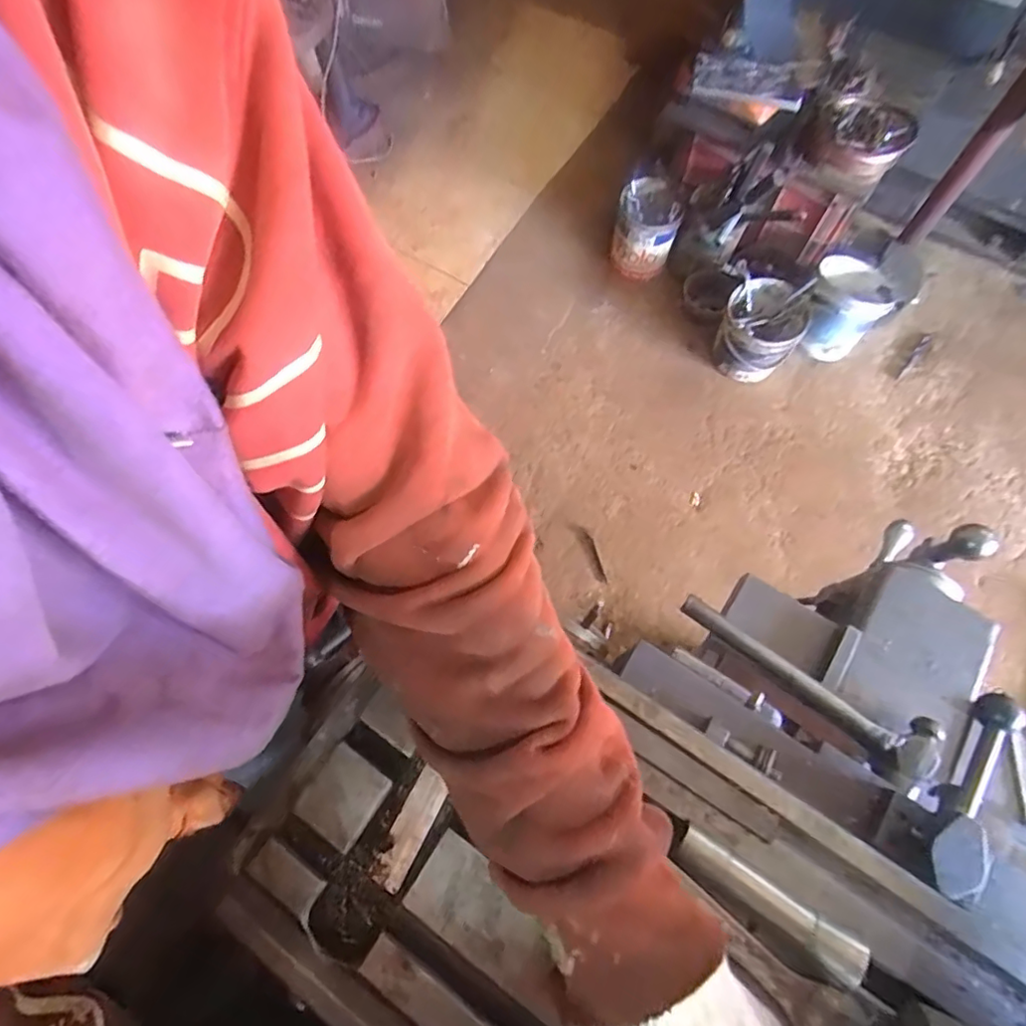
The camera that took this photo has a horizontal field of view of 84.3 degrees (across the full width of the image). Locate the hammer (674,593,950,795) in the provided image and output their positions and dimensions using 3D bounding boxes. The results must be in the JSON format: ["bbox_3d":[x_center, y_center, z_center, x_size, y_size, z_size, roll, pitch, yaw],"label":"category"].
[{"bbox_3d":[0.277,0.151,0.535,0.241,0.032,0.072,41,76,16],"label":"hammer"}]

